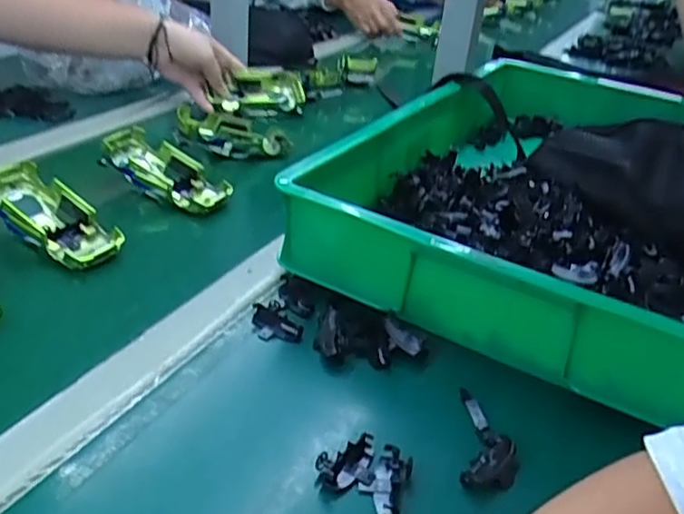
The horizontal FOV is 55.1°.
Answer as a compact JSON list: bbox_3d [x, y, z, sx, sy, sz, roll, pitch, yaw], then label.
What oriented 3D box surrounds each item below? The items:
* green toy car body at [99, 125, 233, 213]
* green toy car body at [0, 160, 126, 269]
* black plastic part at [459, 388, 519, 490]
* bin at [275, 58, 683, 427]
[{"bbox_3d":[-0.173,-0.081,0.647,0.129,0.033,0.061,31,37,11],"label":"green toy car body"},{"bbox_3d":[-0.249,-0.035,0.553,0.140,0.031,0.059,35,40,19],"label":"green toy car body"},{"bbox_3d":[0.090,0.108,0.399,0.033,0.010,0.078,9,32,5],"label":"black plastic part"},{"bbox_3d":[0.222,-0.074,0.642,0.353,0.102,0.547,21,35,24],"label":"bin"}]

